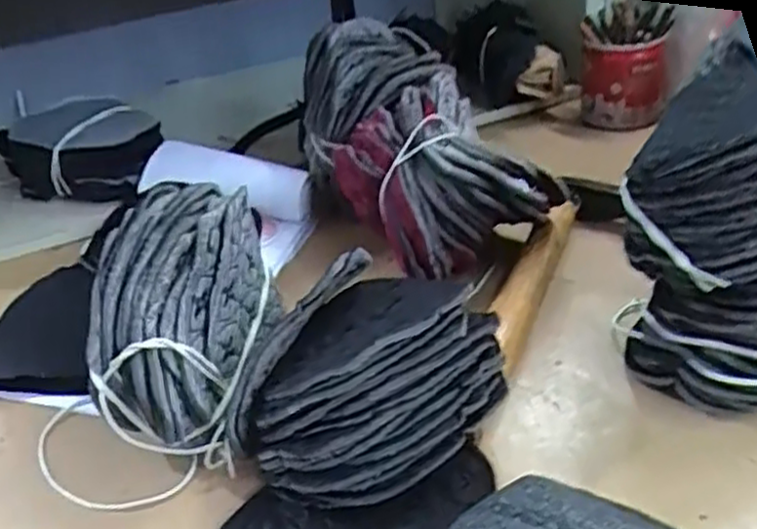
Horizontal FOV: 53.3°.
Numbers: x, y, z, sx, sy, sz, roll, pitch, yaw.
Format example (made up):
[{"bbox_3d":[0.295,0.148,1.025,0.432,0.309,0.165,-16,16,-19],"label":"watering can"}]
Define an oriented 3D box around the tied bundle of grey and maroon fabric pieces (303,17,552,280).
[{"bbox_3d":[0.013,-0.076,0.480,0.099,0.096,0.196,-22,54,-23],"label":"tied bundle of grey and maroon fabric pieces"}]

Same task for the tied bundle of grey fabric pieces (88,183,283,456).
[{"bbox_3d":[-0.090,0.031,0.354,0.076,0.108,0.095,-6,33,0],"label":"tied bundle of grey fabric pieces"}]

